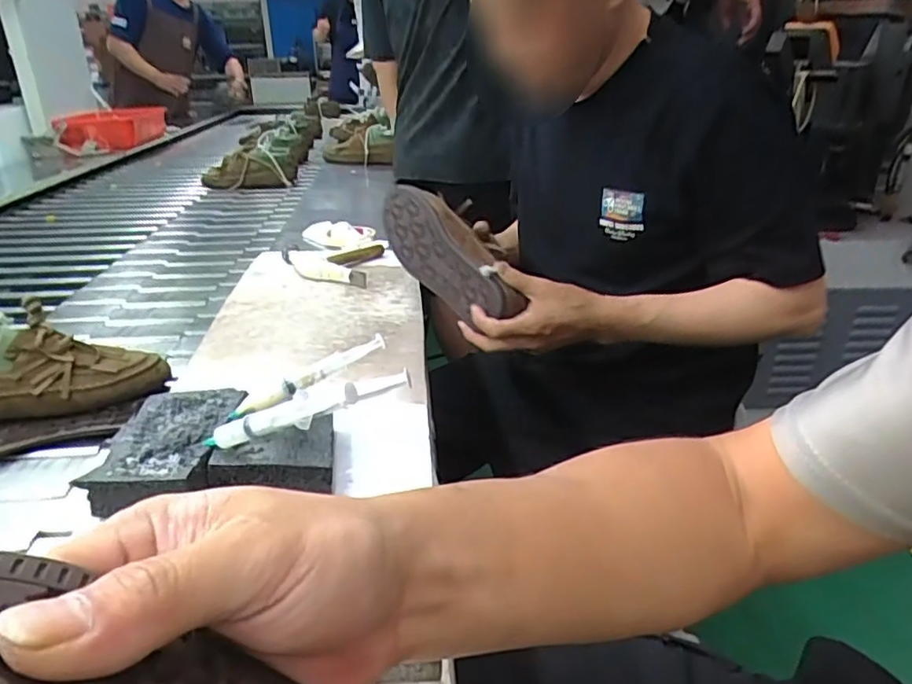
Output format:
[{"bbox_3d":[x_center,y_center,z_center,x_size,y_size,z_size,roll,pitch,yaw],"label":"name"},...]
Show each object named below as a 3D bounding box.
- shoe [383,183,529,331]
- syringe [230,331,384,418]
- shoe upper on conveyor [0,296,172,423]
[{"bbox_3d":[0.004,-0.113,0.770,0.095,0.090,0.230,-17,50,-34],"label":"shoe"},{"bbox_3d":[-0.122,0.028,0.522,0.139,0.019,0.013,-29,35,-20],"label":"syringe"},{"bbox_3d":[-0.447,0.034,0.658,0.244,0.103,0.091,-1,25,-5],"label":"shoe upper on conveyor"}]

